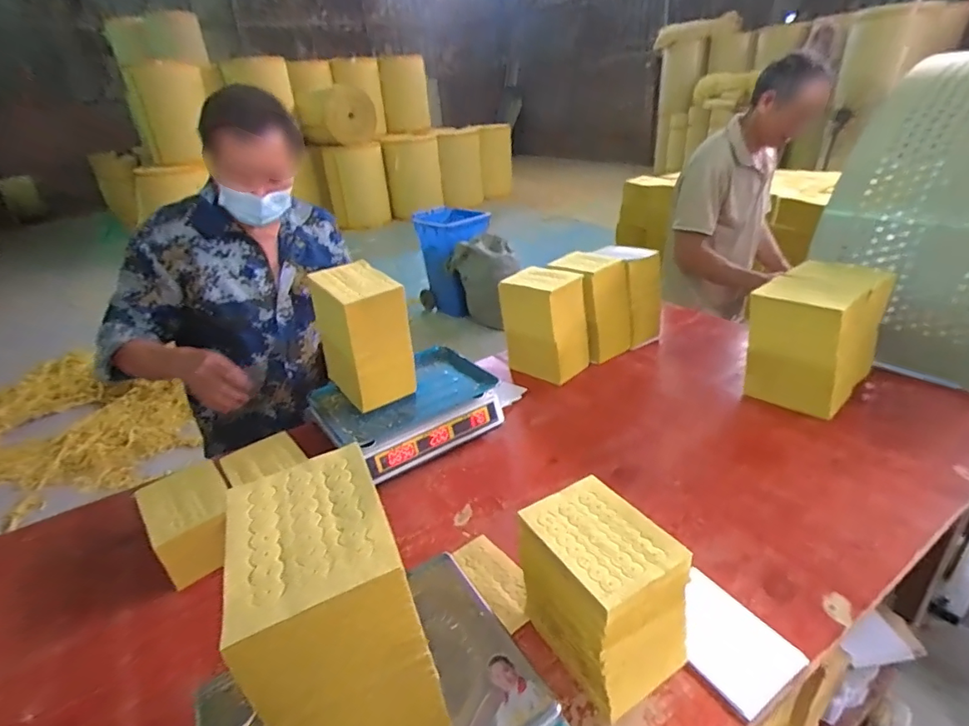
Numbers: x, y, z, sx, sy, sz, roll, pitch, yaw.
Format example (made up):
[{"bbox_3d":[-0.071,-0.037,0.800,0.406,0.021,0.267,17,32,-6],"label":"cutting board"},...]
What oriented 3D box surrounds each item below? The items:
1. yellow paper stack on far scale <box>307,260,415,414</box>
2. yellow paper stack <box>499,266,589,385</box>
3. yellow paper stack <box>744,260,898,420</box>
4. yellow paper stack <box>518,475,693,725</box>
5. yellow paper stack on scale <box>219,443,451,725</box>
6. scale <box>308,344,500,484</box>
[{"bbox_3d":[-0.229,-0.054,0.953,0.131,0.230,0.163,-22,33,-29],"label":"yellow paper stack on far scale"},{"bbox_3d":[0.143,-0.090,1.181,0.177,0.224,0.123,20,37,38],"label":"yellow paper stack"},{"bbox_3d":[0.674,-0.053,1.013,0.237,0.235,0.179,-23,33,-30],"label":"yellow paper stack"},{"bbox_3d":[0.134,0.263,0.584,0.122,0.161,0.174,-19,32,-25],"label":"yellow paper stack"},{"bbox_3d":[-0.125,0.221,0.420,0.115,0.214,0.172,-17,31,-21],"label":"yellow paper stack on scale"},{"bbox_3d":[-0.153,0.098,1.002,0.336,0.106,0.233,-22,33,-29],"label":"scale"}]

